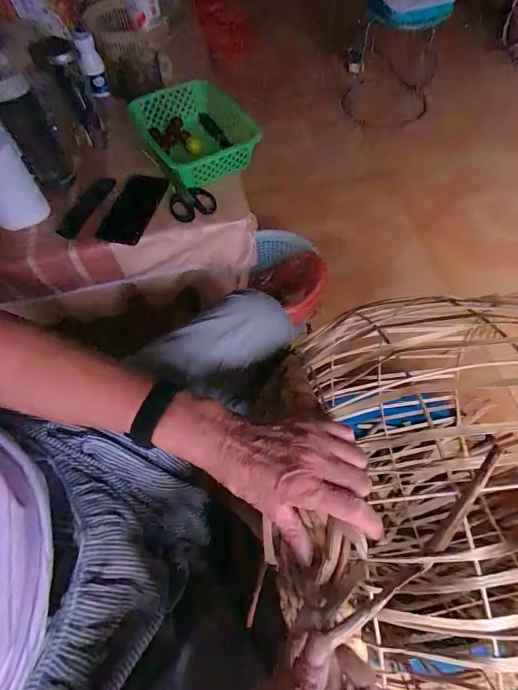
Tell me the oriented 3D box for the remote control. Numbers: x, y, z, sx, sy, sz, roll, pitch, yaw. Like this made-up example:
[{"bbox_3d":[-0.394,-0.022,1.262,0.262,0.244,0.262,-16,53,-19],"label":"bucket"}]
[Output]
[{"bbox_3d":[-0.322,-0.258,0.703,0.037,0.017,0.139,38,87,21],"label":"remote control"}]

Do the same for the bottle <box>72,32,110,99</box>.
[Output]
[{"bbox_3d":[-0.362,-0.609,0.821,0.043,0.051,0.140,-15,102,-6],"label":"bottle"}]

